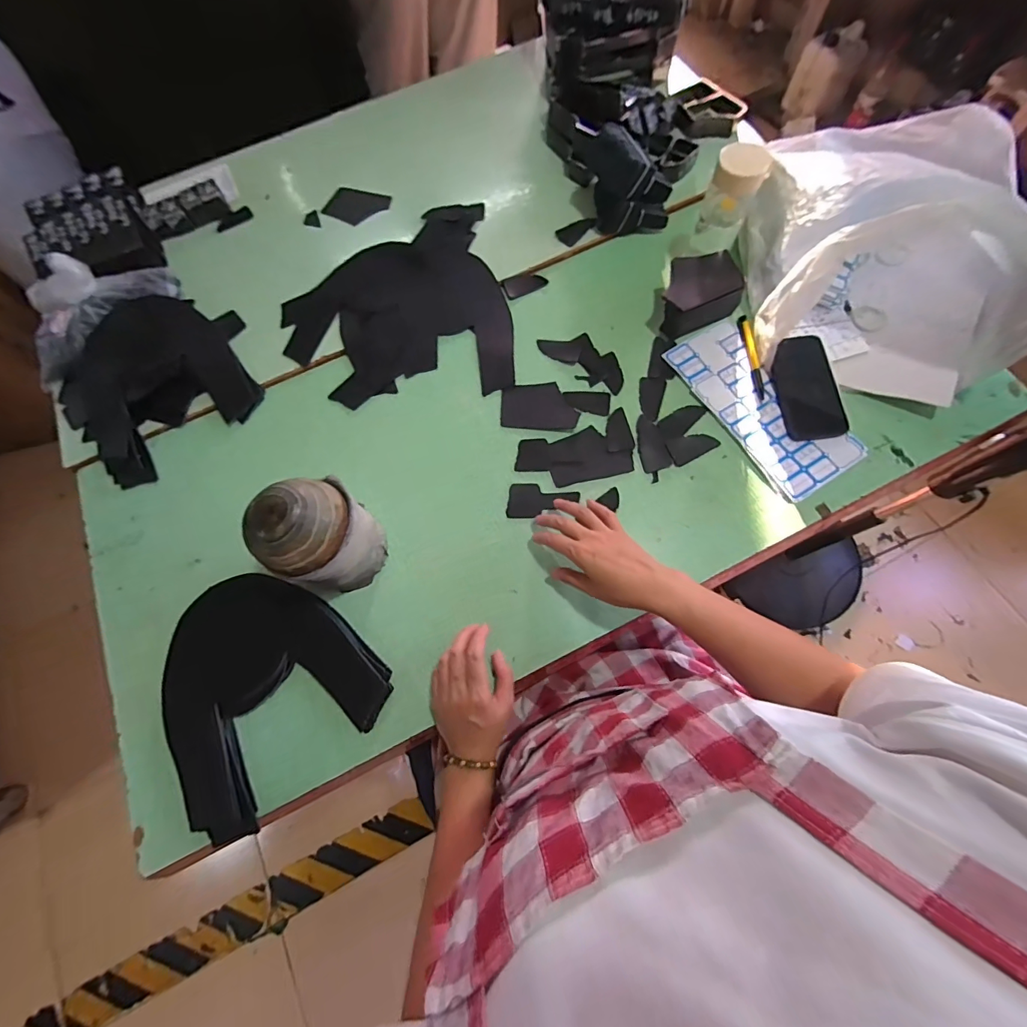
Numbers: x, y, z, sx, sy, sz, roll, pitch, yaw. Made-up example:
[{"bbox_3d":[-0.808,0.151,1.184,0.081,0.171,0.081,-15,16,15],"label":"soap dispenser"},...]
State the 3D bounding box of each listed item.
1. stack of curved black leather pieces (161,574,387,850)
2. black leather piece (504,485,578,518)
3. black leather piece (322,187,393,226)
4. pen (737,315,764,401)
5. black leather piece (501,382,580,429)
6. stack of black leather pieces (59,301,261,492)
[{"bbox_3d":[-0.294,0.191,0.506,0.229,0.016,0.241,-40,76,-10],"label":"stack of curved black leather pieces"},{"bbox_3d":[0.038,-0.016,0.569,0.091,0.004,0.048,1,70,11],"label":"black leather piece"},{"bbox_3d":[-0.271,-0.532,0.761,0.109,0.004,0.075,20,74,11],"label":"black leather piece"},{"bbox_3d":[0.334,-0.222,0.612,0.014,0.009,0.139,-2,70,2],"label":"pen"},{"bbox_3d":[0.036,-0.150,0.613,0.104,0.004,0.073,0,69,5],"label":"black leather piece"},{"bbox_3d":[-0.521,-0.199,0.639,0.263,0.038,0.246,-37,73,-10],"label":"stack of black leather pieces"}]

